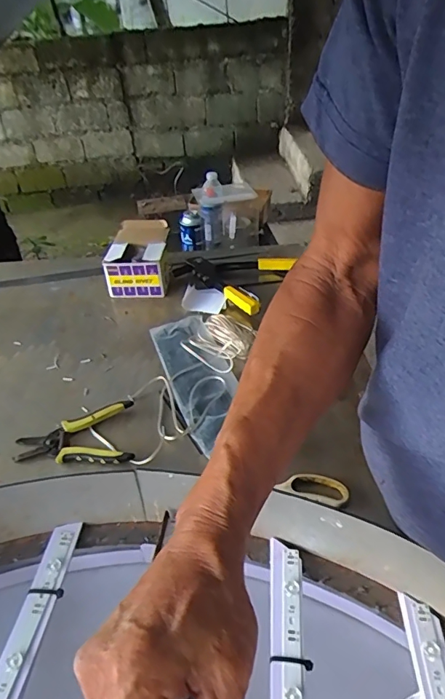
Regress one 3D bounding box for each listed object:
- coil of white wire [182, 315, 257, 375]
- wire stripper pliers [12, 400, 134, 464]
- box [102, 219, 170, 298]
[{"bbox_3d":[-0.004,-0.017,0.780,0.093,0.033,0.117,-30,45,-30],"label":"coil of white wire"},{"bbox_3d":[-0.205,0.122,0.646,0.157,0.013,0.108,-7,38,-4],"label":"wire stripper pliers"},{"bbox_3d":[-0.172,-0.191,0.970,0.114,0.094,0.162,-2,38,3],"label":"box"}]

